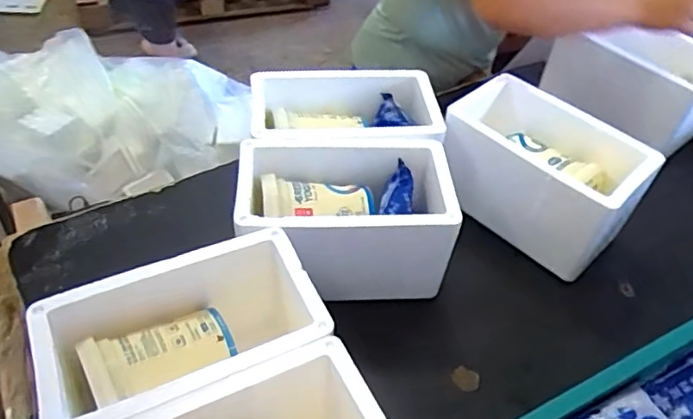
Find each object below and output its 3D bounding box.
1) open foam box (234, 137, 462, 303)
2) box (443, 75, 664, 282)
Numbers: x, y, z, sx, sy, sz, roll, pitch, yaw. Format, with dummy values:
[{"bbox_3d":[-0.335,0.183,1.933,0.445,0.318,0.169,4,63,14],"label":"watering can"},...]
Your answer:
[{"bbox_3d":[-0.001,0.011,0.731,0.255,0.145,0.157,-2,47,-5],"label":"open foam box"},{"bbox_3d":[0.270,-0.048,0.820,0.165,0.149,0.259,-33,56,-29],"label":"box"}]

